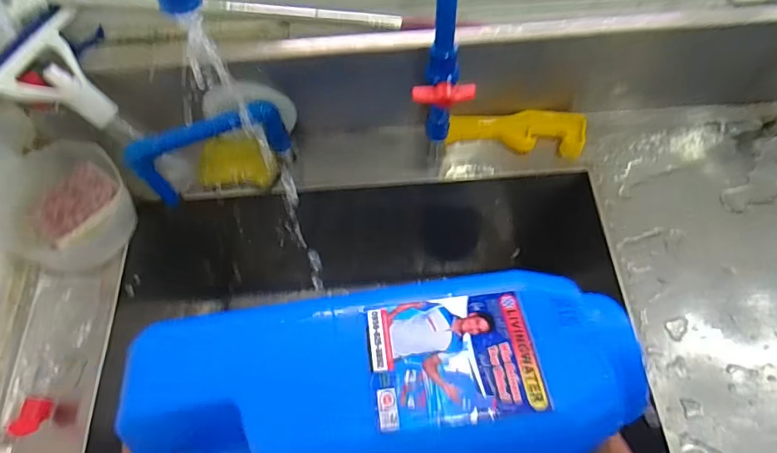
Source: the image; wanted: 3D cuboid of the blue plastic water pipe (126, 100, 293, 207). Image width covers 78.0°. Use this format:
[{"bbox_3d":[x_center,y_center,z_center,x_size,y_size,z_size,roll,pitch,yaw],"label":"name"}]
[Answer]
[{"bbox_3d":[-0.212,-0.092,0.588,0.179,0.094,0.030,-21,65,-9],"label":"blue plastic water pipe"}]

